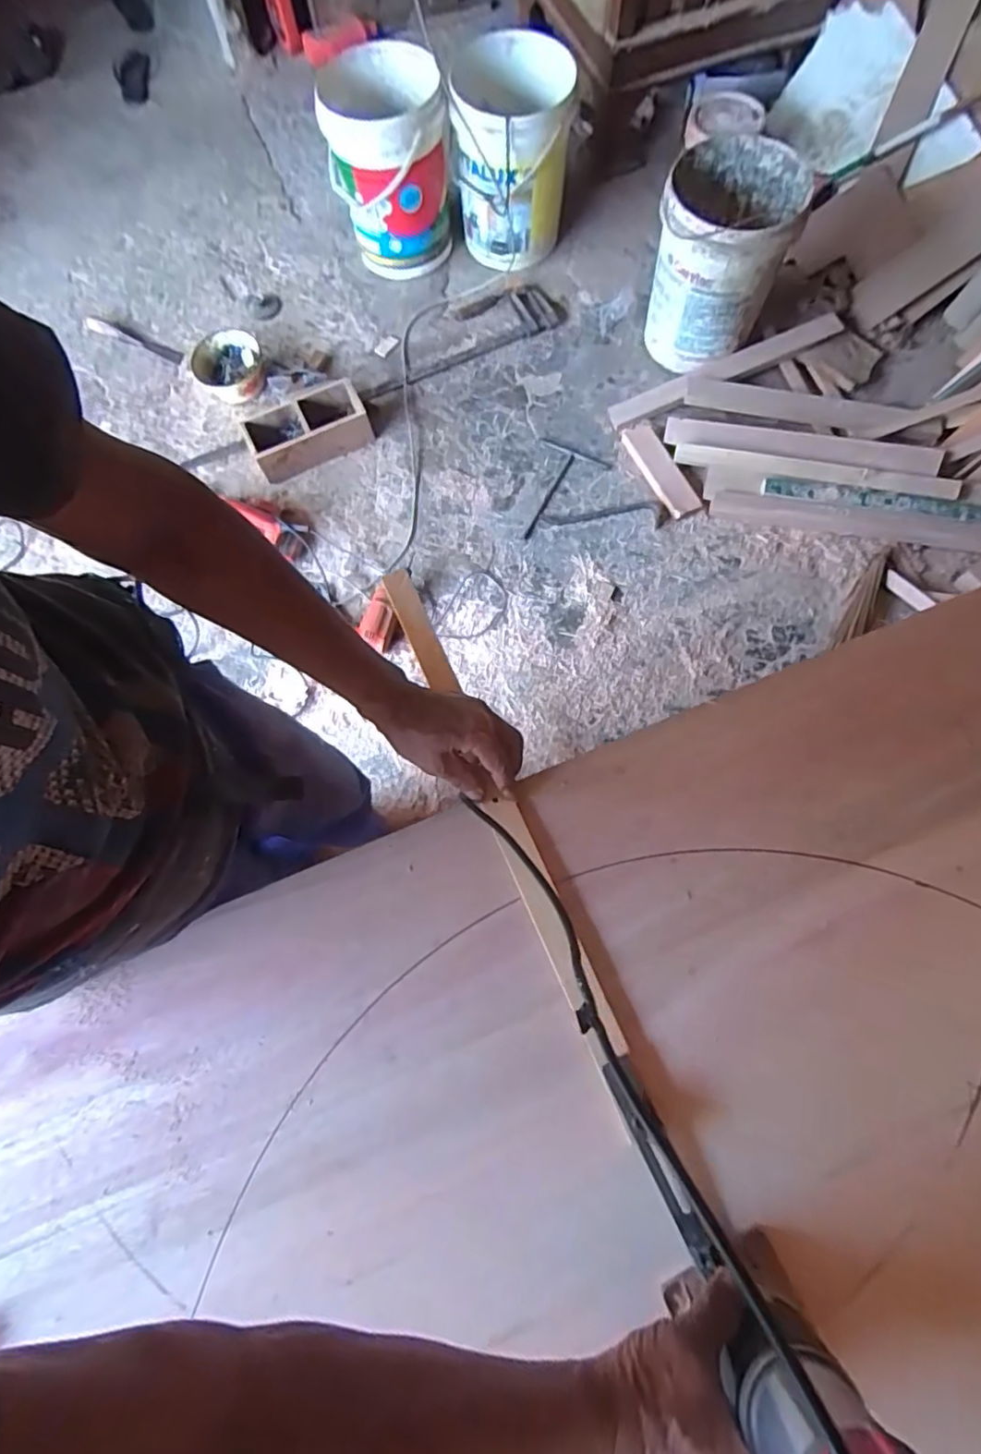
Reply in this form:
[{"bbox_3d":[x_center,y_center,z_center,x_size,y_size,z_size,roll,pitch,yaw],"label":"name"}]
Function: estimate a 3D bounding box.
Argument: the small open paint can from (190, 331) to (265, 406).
[{"bbox_3d":[-0.696,-0.959,1.606,0.185,0.068,0.194,-20,72,-4],"label":"small open paint can"}]

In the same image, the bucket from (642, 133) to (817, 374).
[{"bbox_3d":[0.540,-1.112,1.441,0.298,0.328,0.315,21,74,9],"label":"bucket"}]

